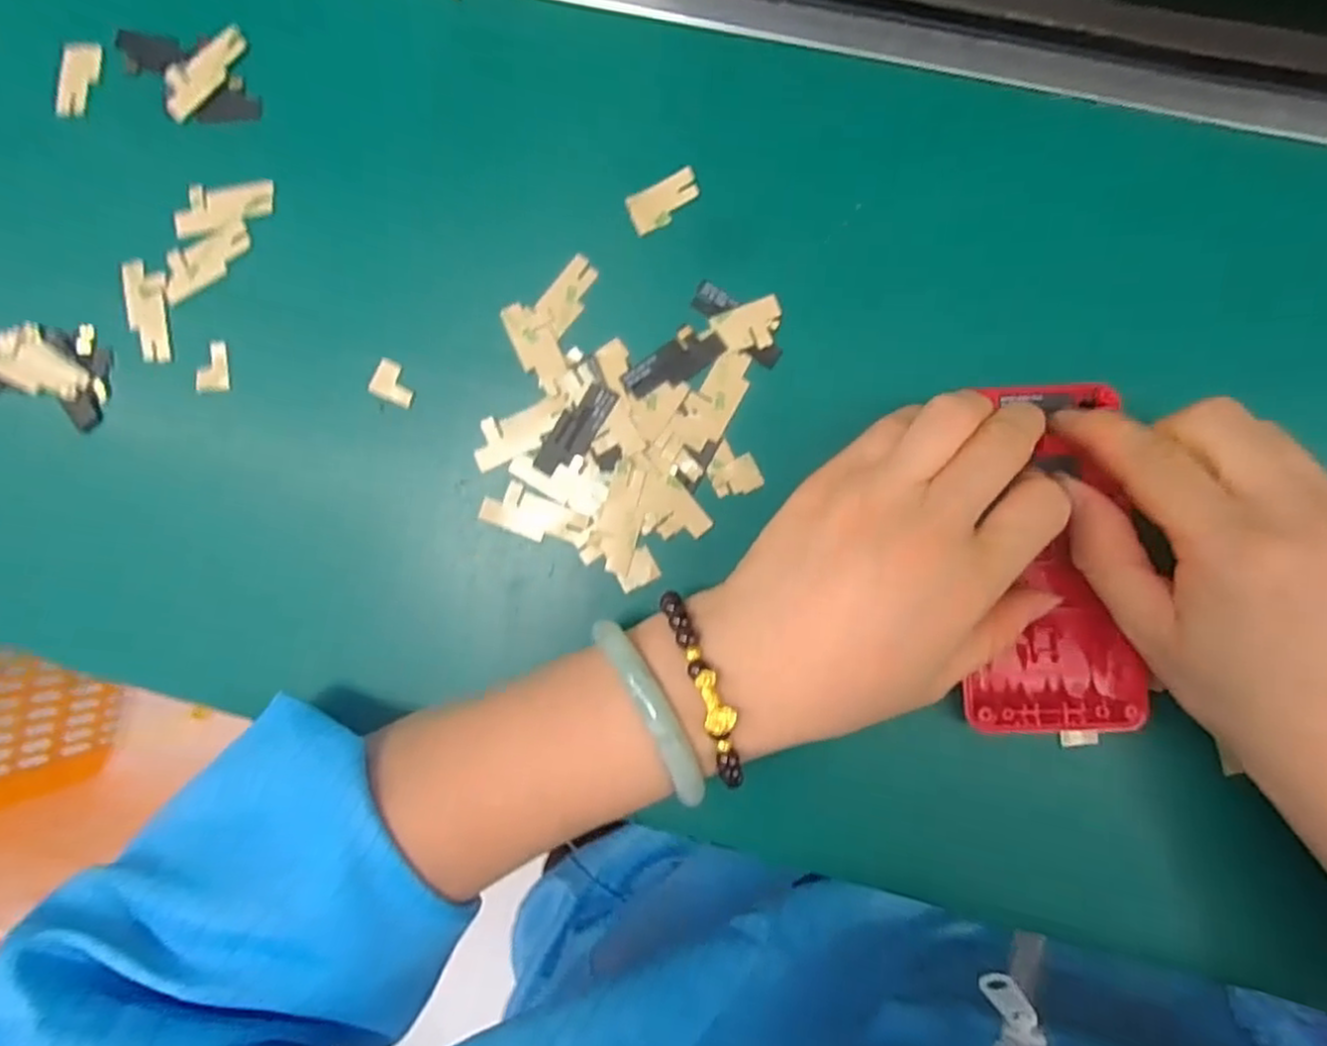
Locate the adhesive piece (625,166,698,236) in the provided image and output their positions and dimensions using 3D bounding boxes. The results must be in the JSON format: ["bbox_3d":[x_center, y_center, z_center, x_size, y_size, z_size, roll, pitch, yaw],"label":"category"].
[{"bbox_3d":[0.001,-0.124,0.277,0.029,0.004,0.015,-27,86,1],"label":"adhesive piece"}]

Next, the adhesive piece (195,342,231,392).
[{"bbox_3d":[-0.177,-0.061,0.282,0.011,0.005,0.020,1,87,3],"label":"adhesive piece"}]

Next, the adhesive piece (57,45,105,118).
[{"bbox_3d":[-0.237,-0.180,0.292,0.017,0.005,0.030,6,88,3],"label":"adhesive piece"}]

